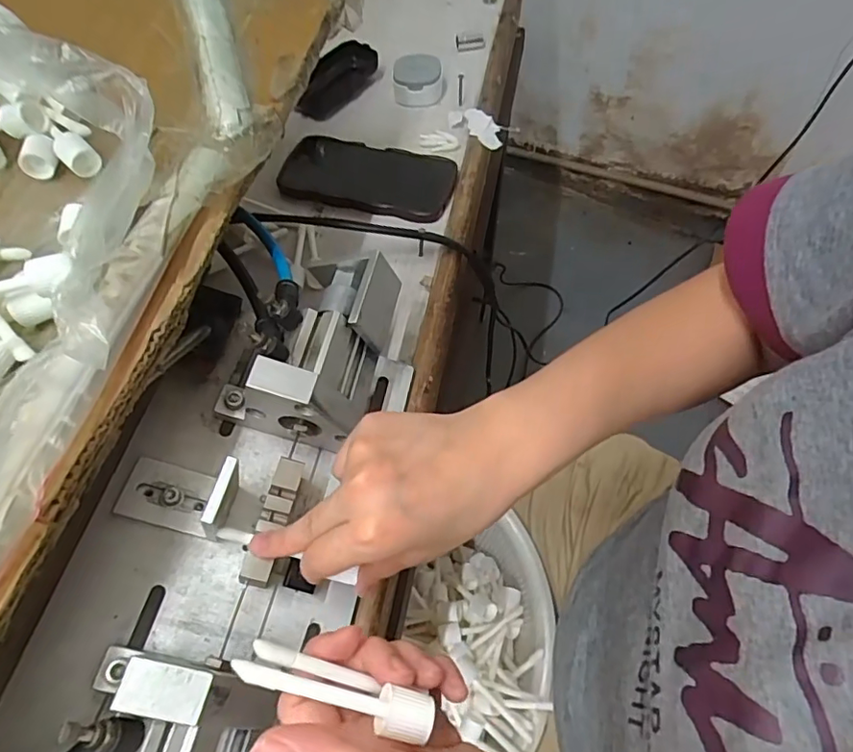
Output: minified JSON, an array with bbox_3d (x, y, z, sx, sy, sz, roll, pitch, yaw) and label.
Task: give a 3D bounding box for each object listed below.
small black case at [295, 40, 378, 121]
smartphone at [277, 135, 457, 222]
[{"bbox_3d":[-0.104,-0.337,0.620,0.058,0.026,0.108,28,64,16],"label":"small black case"},{"bbox_3d":[-0.056,-0.198,0.536,0.164,0.015,0.084,14,61,9],"label":"smartphone"}]

